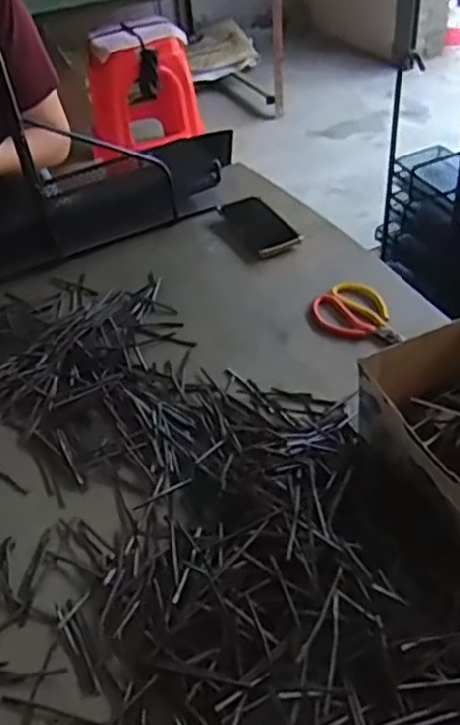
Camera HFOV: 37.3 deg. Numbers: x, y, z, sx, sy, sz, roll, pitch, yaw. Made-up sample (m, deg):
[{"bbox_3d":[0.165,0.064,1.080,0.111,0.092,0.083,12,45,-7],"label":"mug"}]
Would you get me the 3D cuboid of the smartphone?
[{"bbox_3d":[0.050,-0.229,1.138,0.078,0.014,0.172,-21,44,-16],"label":"smartphone"}]

